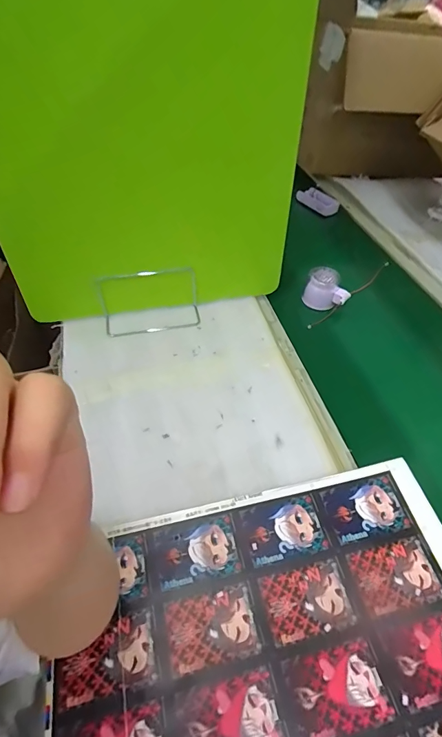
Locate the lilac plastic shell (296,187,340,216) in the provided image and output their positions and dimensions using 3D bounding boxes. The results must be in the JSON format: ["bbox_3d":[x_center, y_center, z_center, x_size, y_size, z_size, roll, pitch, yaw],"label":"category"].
[{"bbox_3d":[0.244,-0.428,1.014,0.057,0.020,0.113,-38,61,-7],"label":"lilac plastic shell"}]

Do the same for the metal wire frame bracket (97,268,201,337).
[{"bbox_3d":[-0.117,-0.111,0.625,0.158,0.077,0.071,-5,47,-7],"label":"metal wire frame bracket"}]

